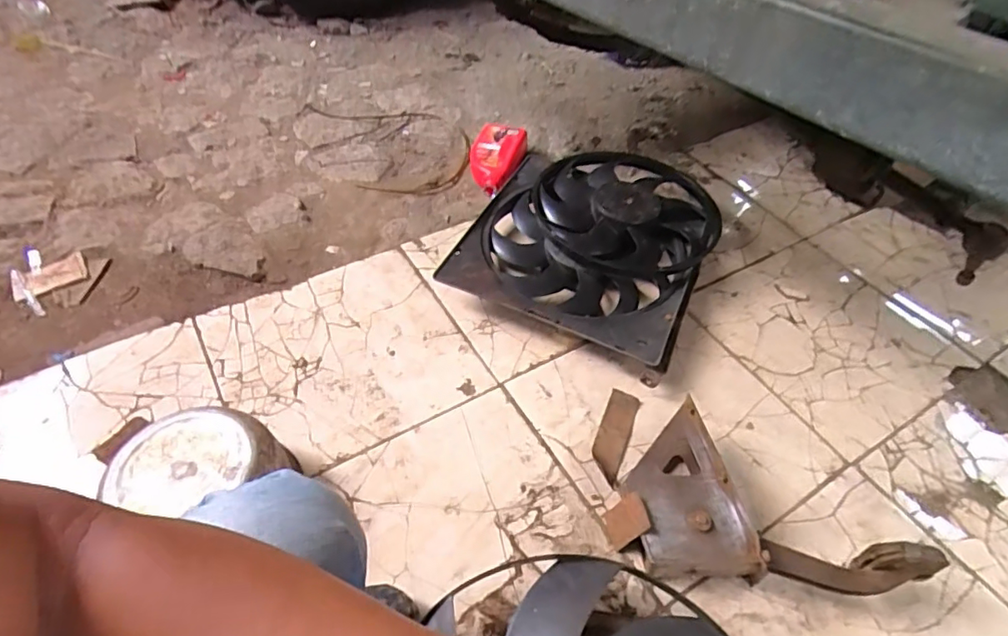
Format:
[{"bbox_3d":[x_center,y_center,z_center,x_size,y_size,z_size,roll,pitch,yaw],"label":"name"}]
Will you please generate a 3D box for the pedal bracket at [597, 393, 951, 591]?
[{"bbox_3d":[0.347,0.241,0.801,0.417,0.109,0.279,7,50,8],"label":"pedal bracket"}]

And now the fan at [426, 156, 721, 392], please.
[{"bbox_3d":[0.195,-0.187,1.146,0.450,0.114,0.580,22,51,16],"label":"fan"}]

